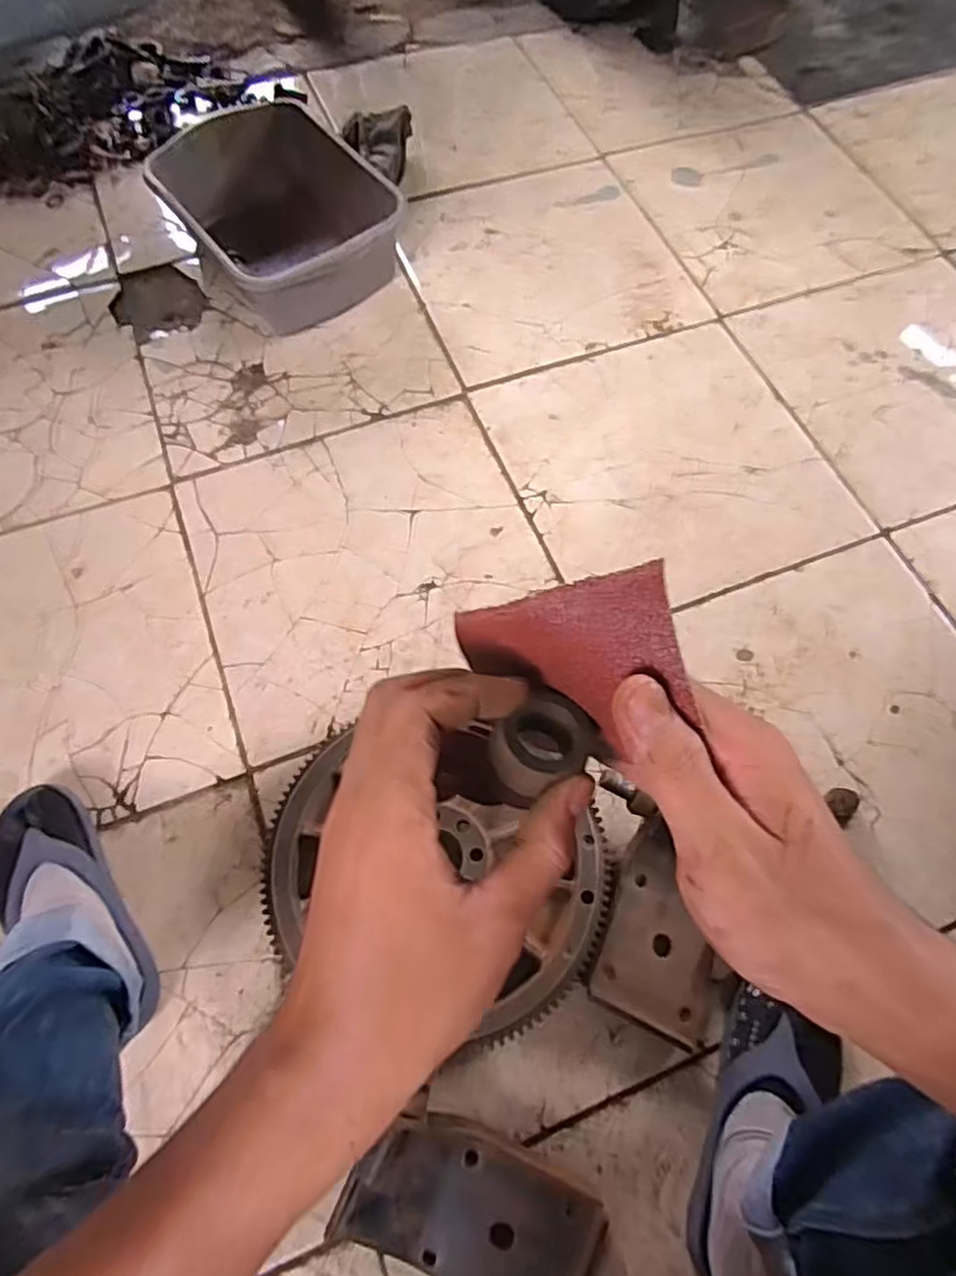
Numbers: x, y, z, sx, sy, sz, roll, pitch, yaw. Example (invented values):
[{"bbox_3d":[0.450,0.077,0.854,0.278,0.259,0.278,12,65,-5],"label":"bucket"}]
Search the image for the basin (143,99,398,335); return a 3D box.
[{"bbox_3d":[-0.283,-0.612,1.027,0.280,0.126,0.318,-25,68,-10],"label":"basin"}]

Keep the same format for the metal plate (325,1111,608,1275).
[{"bbox_3d":[-0.004,0.460,0.565,0.201,0.059,0.116,21,68,9],"label":"metal plate"}]

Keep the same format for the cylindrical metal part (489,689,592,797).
[{"bbox_3d":[0.022,0.036,0.240,0.035,0.011,0.029,-39,72,-15],"label":"cylindrical metal part"}]

